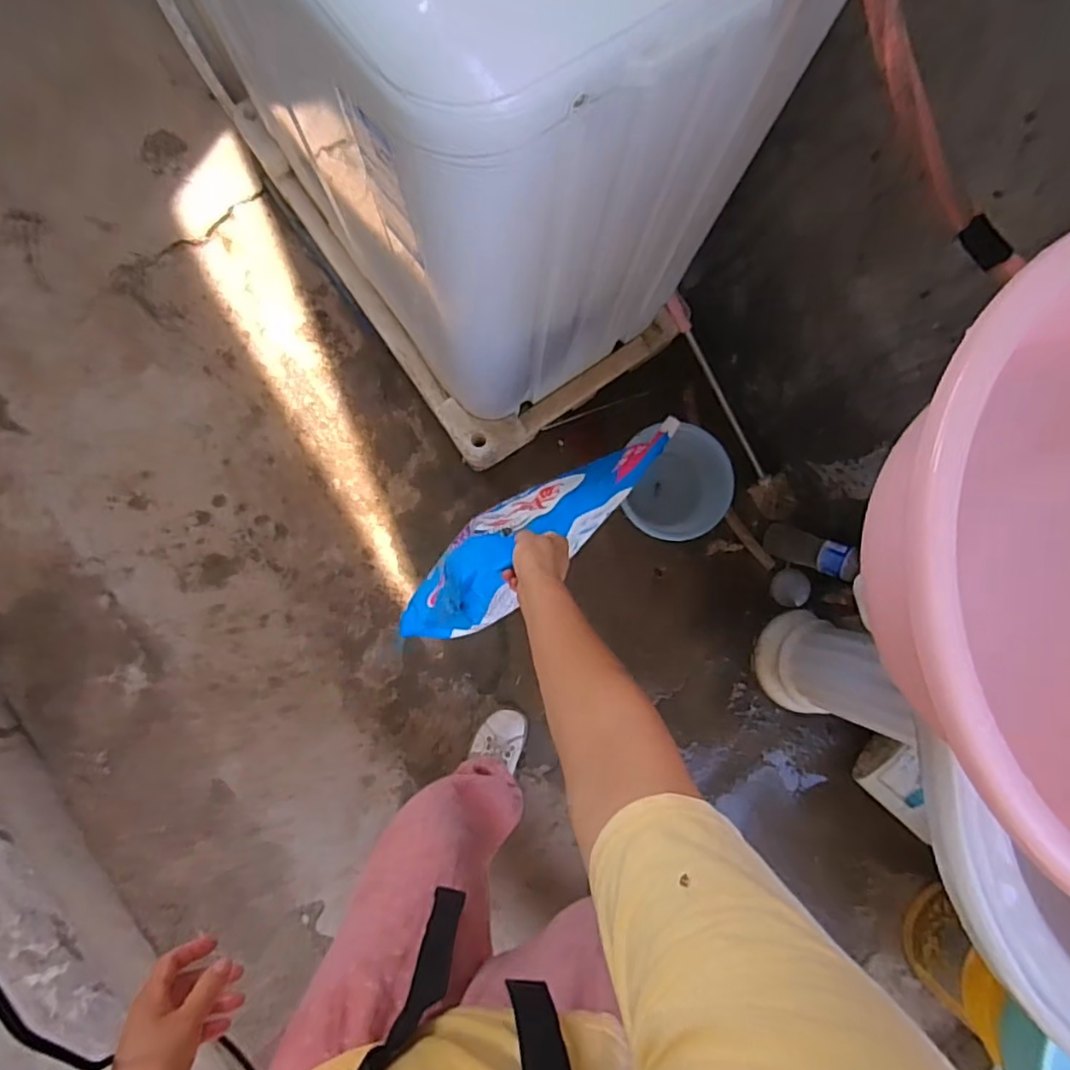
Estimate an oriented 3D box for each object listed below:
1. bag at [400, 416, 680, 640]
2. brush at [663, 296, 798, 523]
[{"bbox_3d":[-0.015,-0.002,0.885,0.490,0.167,0.124,-40,88,15],"label":"bag"},{"bbox_3d":[0.368,-0.233,1.186,0.055,0.058,0.473,-32,101,-5],"label":"brush"}]

